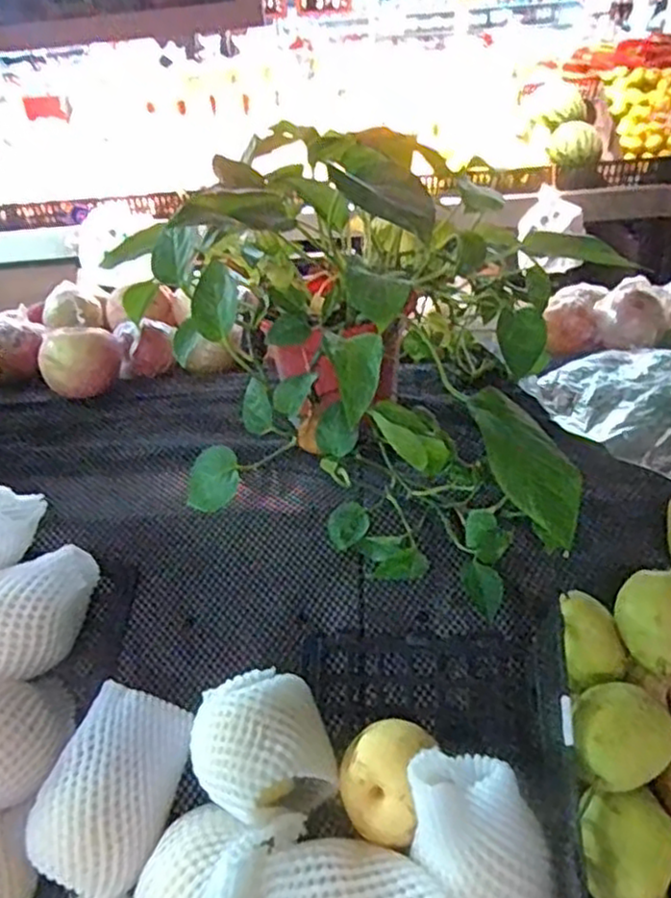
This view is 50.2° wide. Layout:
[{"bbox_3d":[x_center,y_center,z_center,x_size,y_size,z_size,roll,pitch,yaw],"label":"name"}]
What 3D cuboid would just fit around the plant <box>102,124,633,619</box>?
[{"bbox_3d":[0.035,-0.105,0.678,0.332,0.306,0.361,-1,32,6],"label":"plant"}]

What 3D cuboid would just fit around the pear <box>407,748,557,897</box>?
[{"bbox_3d":[0.095,0.255,0.458,0.092,0.069,0.095,-3,32,3],"label":"pear"}]

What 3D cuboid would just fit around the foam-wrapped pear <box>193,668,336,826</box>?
[{"bbox_3d":[-0.051,0.223,0.515,0.088,0.082,0.091,-4,32,2],"label":"foam-wrapped pear"}]

